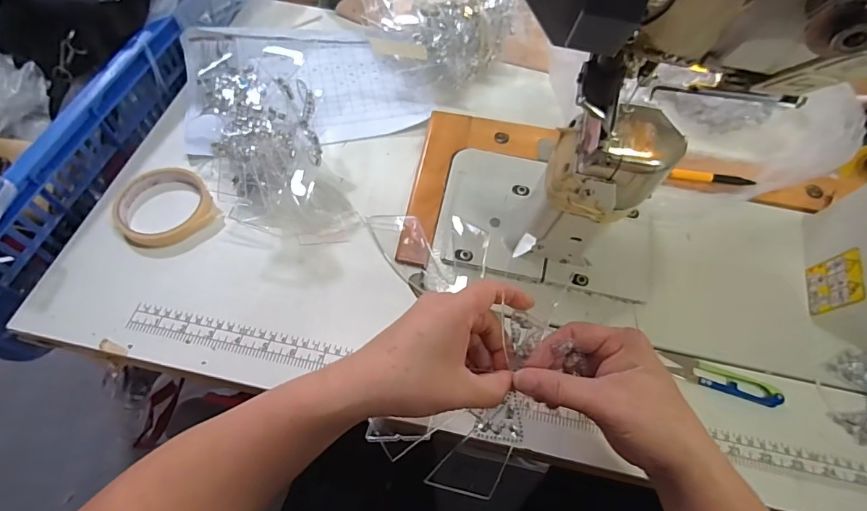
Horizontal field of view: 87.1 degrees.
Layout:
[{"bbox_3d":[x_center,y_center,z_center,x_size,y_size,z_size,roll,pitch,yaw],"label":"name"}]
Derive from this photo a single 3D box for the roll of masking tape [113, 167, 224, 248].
[{"bbox_3d":[-0.278,-0.051,0.469,0.089,0.017,0.085,1,61,-2],"label":"roll of masking tape"}]

